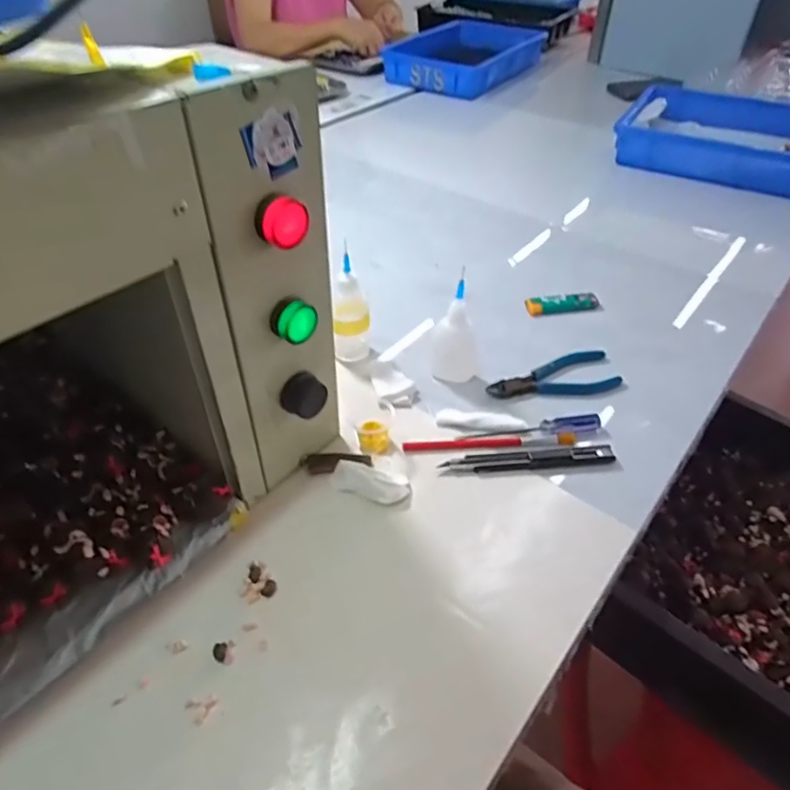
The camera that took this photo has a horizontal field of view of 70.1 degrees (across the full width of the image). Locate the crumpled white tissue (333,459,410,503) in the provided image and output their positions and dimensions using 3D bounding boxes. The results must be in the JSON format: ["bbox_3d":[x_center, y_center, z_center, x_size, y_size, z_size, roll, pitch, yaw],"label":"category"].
[{"bbox_3d":[-0.019,0.068,0.435,0.059,0.013,0.022,13,44,12],"label":"crumpled white tissue"}]

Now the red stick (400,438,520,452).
[{"bbox_3d":[0.056,0.042,0.470,0.098,0.005,0.011,-2,43,-3],"label":"red stick"}]

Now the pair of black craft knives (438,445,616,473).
[{"bbox_3d":[0.109,0.053,0.459,0.139,0.005,0.019,-5,44,-6],"label":"pair of black craft knives"}]

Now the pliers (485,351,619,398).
[{"bbox_3d":[0.149,-0.015,0.528,0.125,0.009,0.049,-11,45,-12],"label":"pliers"}]

